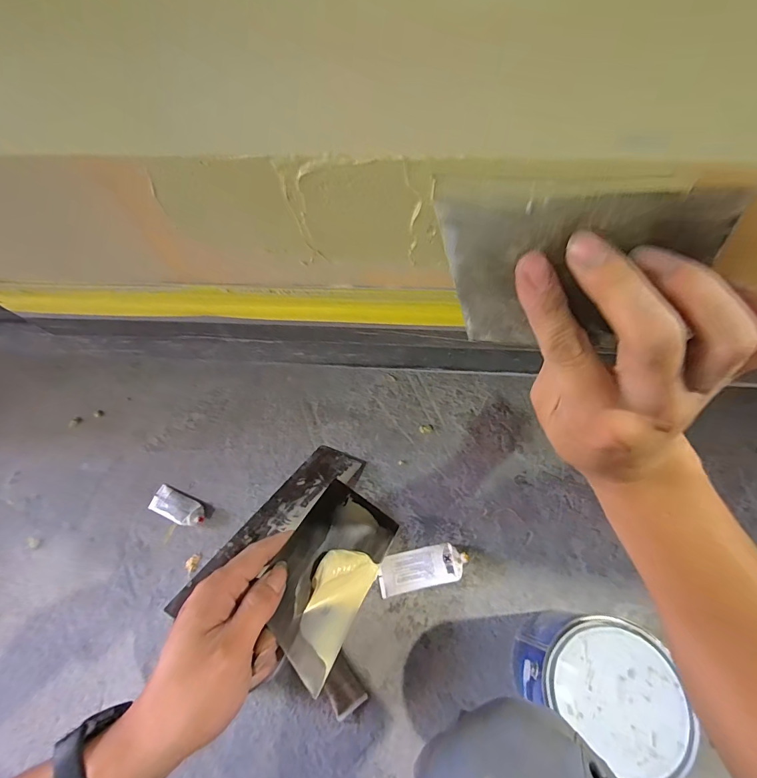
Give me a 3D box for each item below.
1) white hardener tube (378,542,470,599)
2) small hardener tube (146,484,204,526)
[{"bbox_3d":[0.067,0.274,0.605,0.135,0.024,0.056,-13,64,-3],"label":"white hardener tube"},{"bbox_3d":[-0.343,0.202,0.676,0.103,0.018,0.045,14,65,24],"label":"small hardener tube"}]

